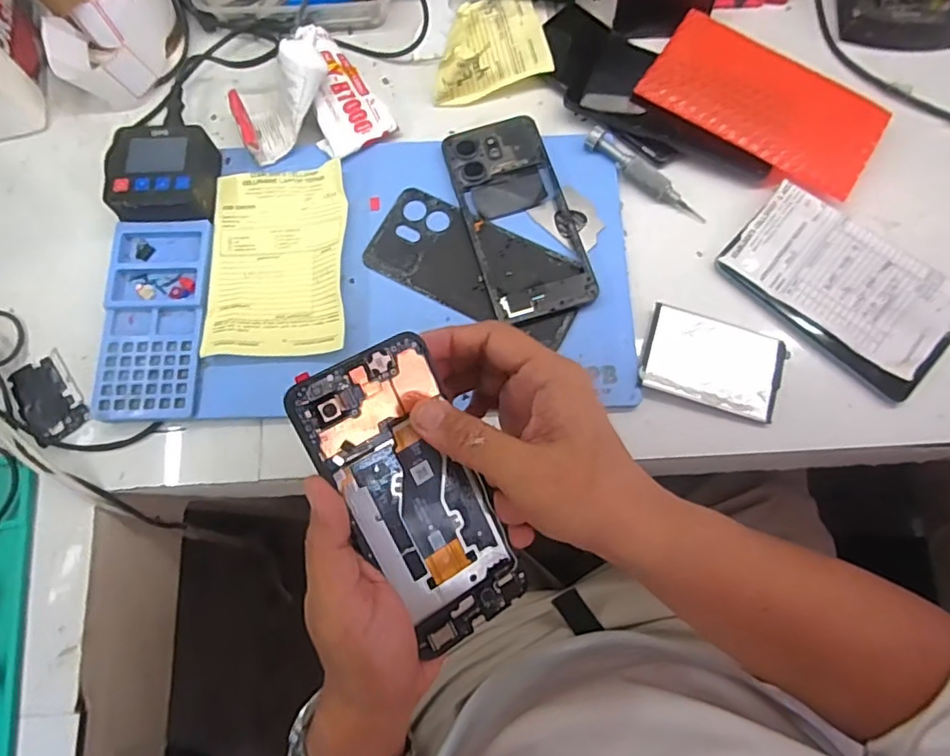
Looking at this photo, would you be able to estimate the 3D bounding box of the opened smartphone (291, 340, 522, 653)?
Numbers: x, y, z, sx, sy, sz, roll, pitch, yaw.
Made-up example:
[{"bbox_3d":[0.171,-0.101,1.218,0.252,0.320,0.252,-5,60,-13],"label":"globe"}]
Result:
[{"bbox_3d":[-0.030,0.062,0.298,0.070,0.007,0.159,-28,107,-21],"label":"opened smartphone"}]

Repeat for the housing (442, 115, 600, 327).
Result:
[{"bbox_3d":[0.032,-0.123,0.435,0.077,0.011,0.164,-16,75,-3],"label":"housing"}]

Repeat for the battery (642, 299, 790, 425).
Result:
[{"bbox_3d":[0.169,-0.011,0.408,0.095,0.009,0.065,17,76,6],"label":"battery"}]

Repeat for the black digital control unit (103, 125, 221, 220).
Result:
[{"bbox_3d":[-0.237,-0.153,0.437,0.072,0.027,0.075,-5,75,1],"label":"black digital control unit"}]

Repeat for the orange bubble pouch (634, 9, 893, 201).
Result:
[{"bbox_3d":[0.225,-0.216,0.448,0.174,0.015,0.098,32,78,10],"label":"orange bubble pouch"}]

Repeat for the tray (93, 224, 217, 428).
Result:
[{"bbox_3d":[-0.231,-0.044,0.420,0.070,0.011,0.150,-3,75,1],"label":"tray"}]

